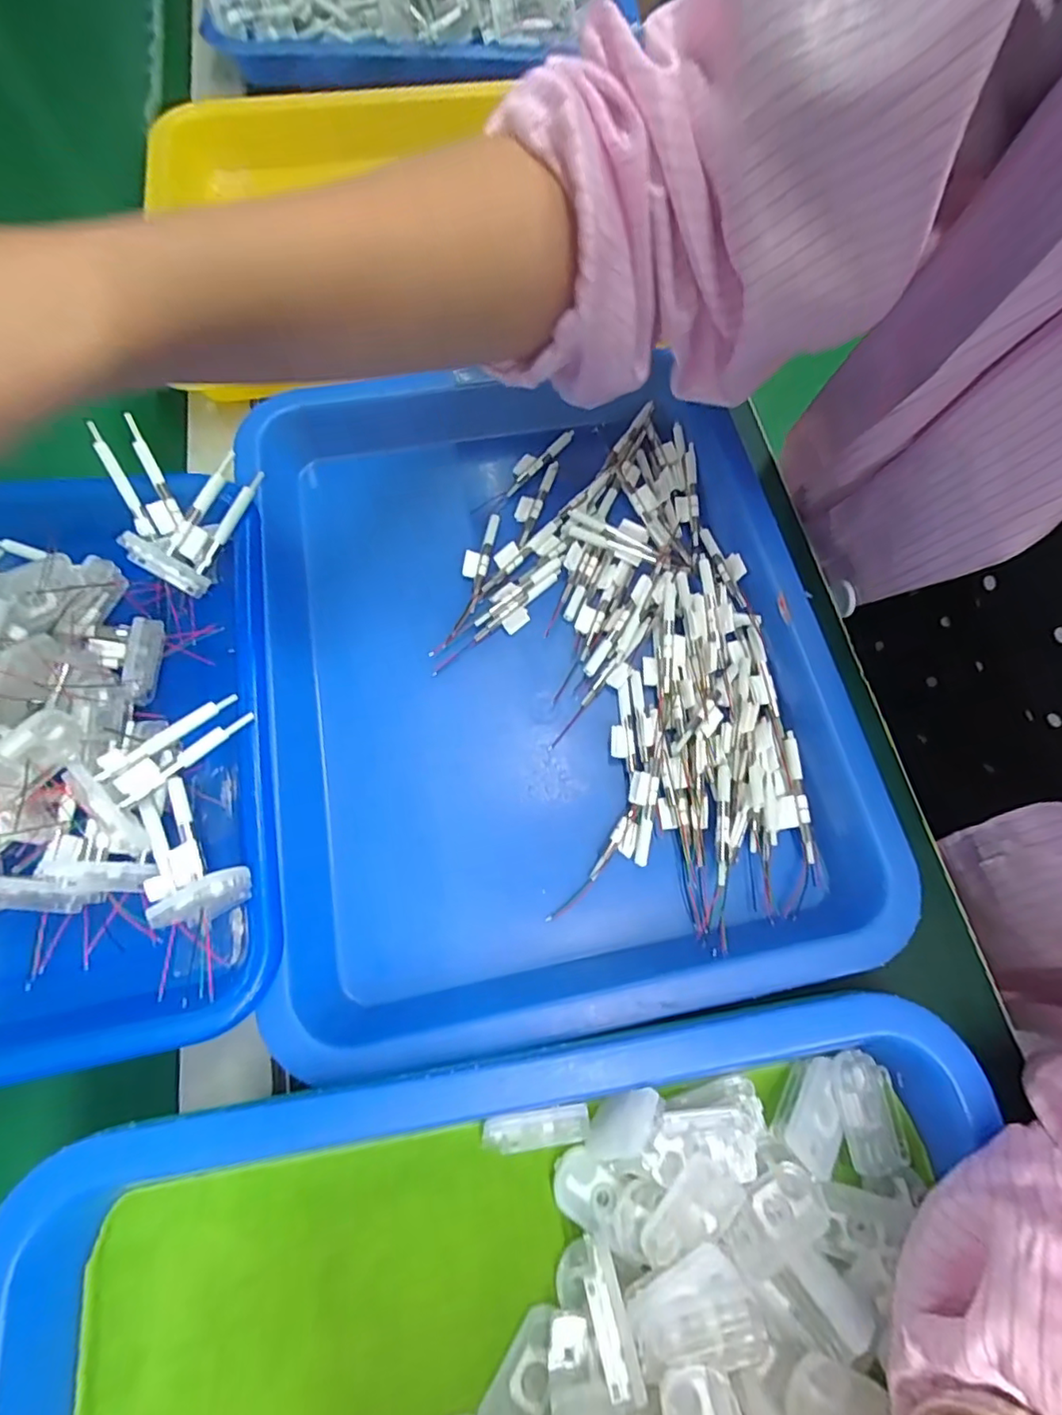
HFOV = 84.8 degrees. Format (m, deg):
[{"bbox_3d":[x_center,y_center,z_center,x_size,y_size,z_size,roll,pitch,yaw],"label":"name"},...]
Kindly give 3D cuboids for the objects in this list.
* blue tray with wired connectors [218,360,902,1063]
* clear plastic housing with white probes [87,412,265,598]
[{"bbox_3d":[0.004,-0.031,0.295,0.279,0.048,0.335,-11,70,-5],"label":"blue tray with wired connectors"},{"bbox_3d":[-0.171,-0.095,0.267,0.064,0.030,0.063,23,71,7],"label":"clear plastic housing with white probes"}]

